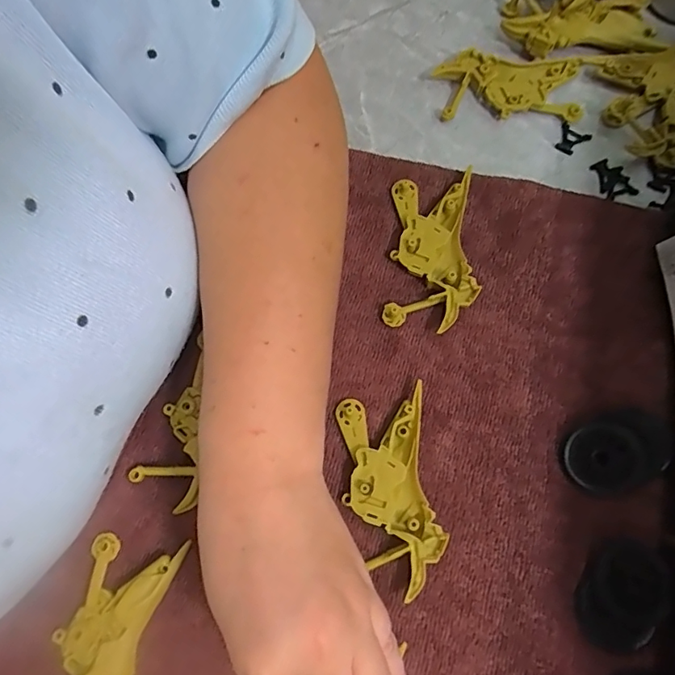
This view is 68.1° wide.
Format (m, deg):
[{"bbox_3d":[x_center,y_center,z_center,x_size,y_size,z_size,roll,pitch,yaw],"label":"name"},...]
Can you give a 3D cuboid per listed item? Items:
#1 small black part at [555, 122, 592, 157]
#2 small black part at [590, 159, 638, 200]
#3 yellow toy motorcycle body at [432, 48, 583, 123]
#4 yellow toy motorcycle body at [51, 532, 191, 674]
[{"bbox_3d":[0.157,-0.131,0.334,0.020,0.005,0.019,27,76,10],"label":"small black part"},{"bbox_3d":[0.179,-0.103,0.323,0.021,0.006,0.028,-15,73,-2],"label":"small black part"},{"bbox_3d":[0.117,-0.172,0.339,0.097,0.015,0.050,6,74,4],"label":"yellow toy motorcycle body"},{"bbox_3d":[-0.116,0.151,0.249,0.049,0.012,0.098,19,75,8],"label":"yellow toy motorcycle body"}]

